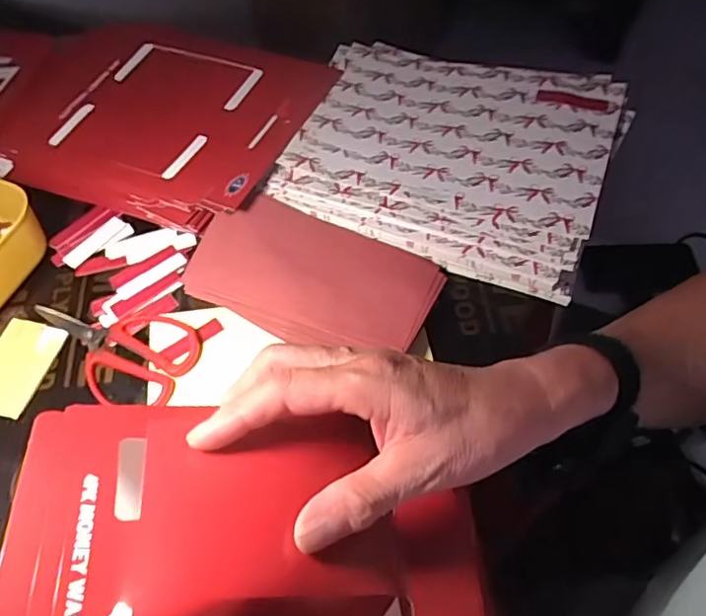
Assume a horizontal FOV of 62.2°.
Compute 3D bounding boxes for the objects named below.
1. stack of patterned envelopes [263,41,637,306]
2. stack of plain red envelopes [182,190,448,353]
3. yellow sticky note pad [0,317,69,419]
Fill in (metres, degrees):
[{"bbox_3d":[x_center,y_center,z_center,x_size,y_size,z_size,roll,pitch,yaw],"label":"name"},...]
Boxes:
[{"bbox_3d":[0.088,-0.143,0.526,0.265,0.035,0.228,19,59,13],"label":"stack of patterned envelopes"},{"bbox_3d":[-0.033,-0.027,0.466,0.192,0.020,0.108,20,59,12],"label":"stack of plain red envelopes"},{"bbox_3d":[-0.261,0.044,0.449,0.054,0.005,0.075,12,58,9],"label":"yellow sticky note pad"}]

